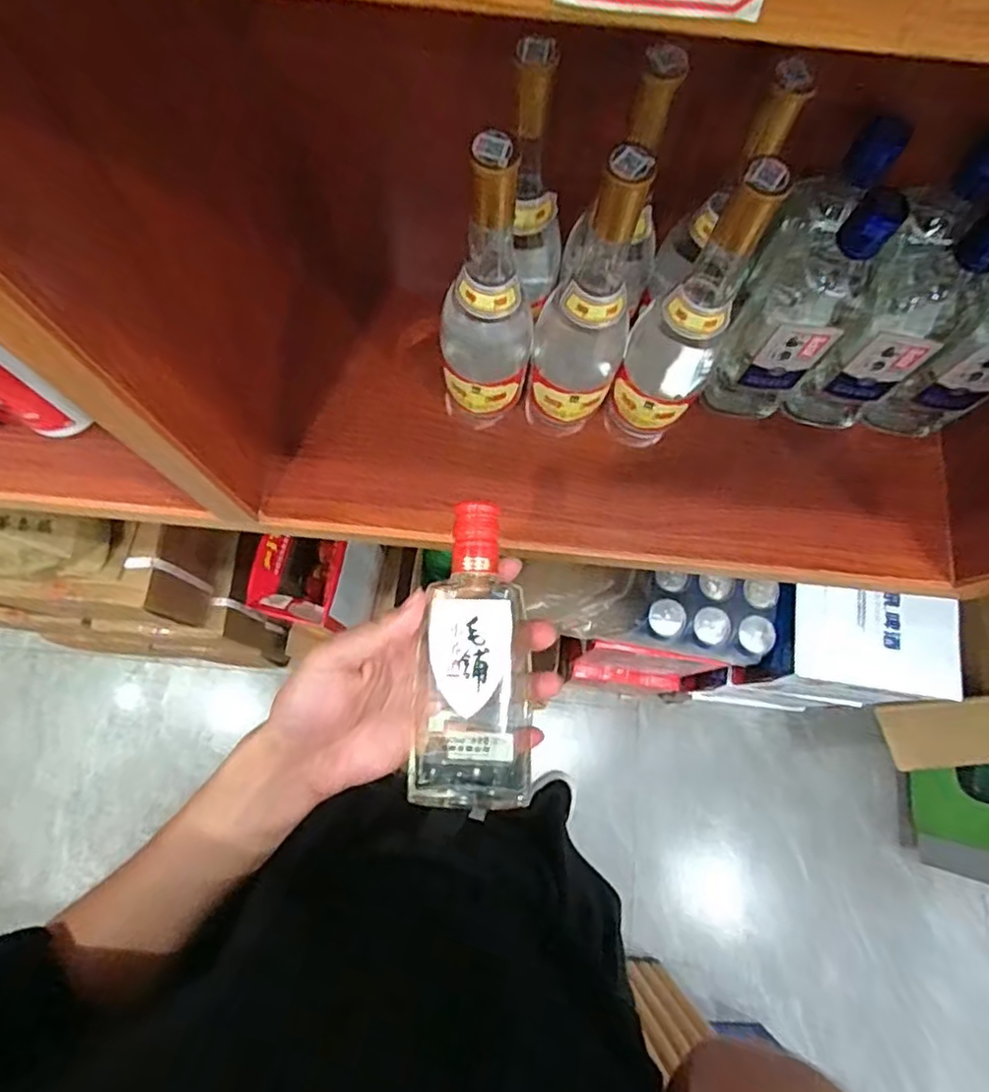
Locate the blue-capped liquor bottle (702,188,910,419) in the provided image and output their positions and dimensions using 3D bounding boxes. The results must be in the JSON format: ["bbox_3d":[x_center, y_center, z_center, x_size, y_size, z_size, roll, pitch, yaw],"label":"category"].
[{"bbox_3d":[0.228,-0.169,0.507,0.077,0.237,0.059,19,75,3],"label":"blue-capped liquor bottle"}]

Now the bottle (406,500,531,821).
[{"bbox_3d":[-0.010,0.057,0.356,0.058,0.028,0.159,2,84,-1],"label":"bottle"}]

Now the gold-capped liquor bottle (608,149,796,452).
[{"bbox_3d":[0.145,-0.163,0.488,0.065,0.274,0.078,32,76,7],"label":"gold-capped liquor bottle"}]

